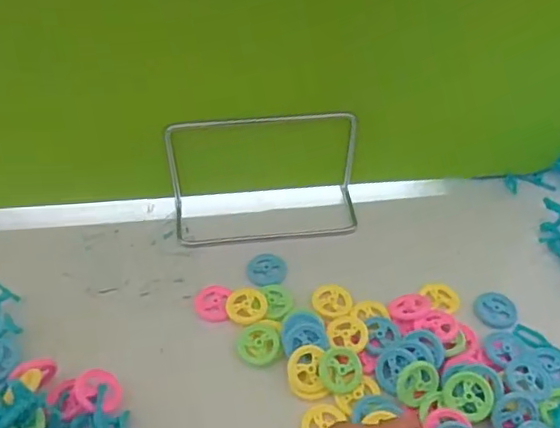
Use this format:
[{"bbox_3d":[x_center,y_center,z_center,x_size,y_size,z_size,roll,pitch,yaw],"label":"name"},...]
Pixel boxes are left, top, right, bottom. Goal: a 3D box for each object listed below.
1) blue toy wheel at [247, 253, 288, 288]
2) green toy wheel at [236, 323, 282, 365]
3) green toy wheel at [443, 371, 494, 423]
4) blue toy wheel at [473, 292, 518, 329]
[{"bbox_3d":[-0.010,0.043,0.449,0.029,0.004,0.029,0,48,0],"label":"blue toy wheel"},{"bbox_3d":[-0.014,0.088,0.394,0.028,0.004,0.032,-9,48,-7],"label":"green toy wheel"},{"bbox_3d":[0.118,0.114,0.362,0.030,0.005,0.030,-4,61,7],"label":"green toy wheel"},{"bbox_3d":[0.158,0.070,0.422,0.027,0.007,0.032,-11,49,-10],"label":"blue toy wheel"}]

